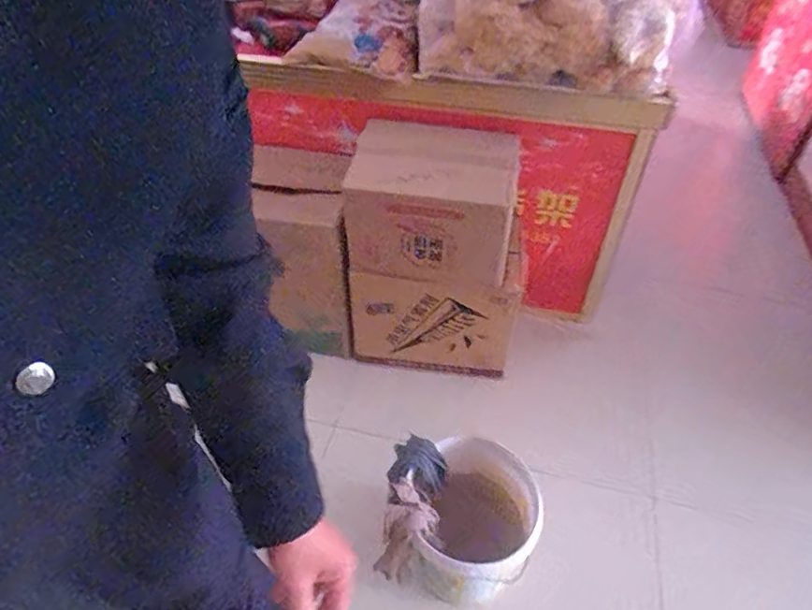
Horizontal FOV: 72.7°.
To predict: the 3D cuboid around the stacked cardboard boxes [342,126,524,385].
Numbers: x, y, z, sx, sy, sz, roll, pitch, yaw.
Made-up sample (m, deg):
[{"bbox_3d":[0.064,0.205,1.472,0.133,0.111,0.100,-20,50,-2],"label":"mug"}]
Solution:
[{"bbox_3d":[0.072,-0.119,1.424,0.435,0.637,0.247,8,46,7],"label":"stacked cardboard boxes"}]

